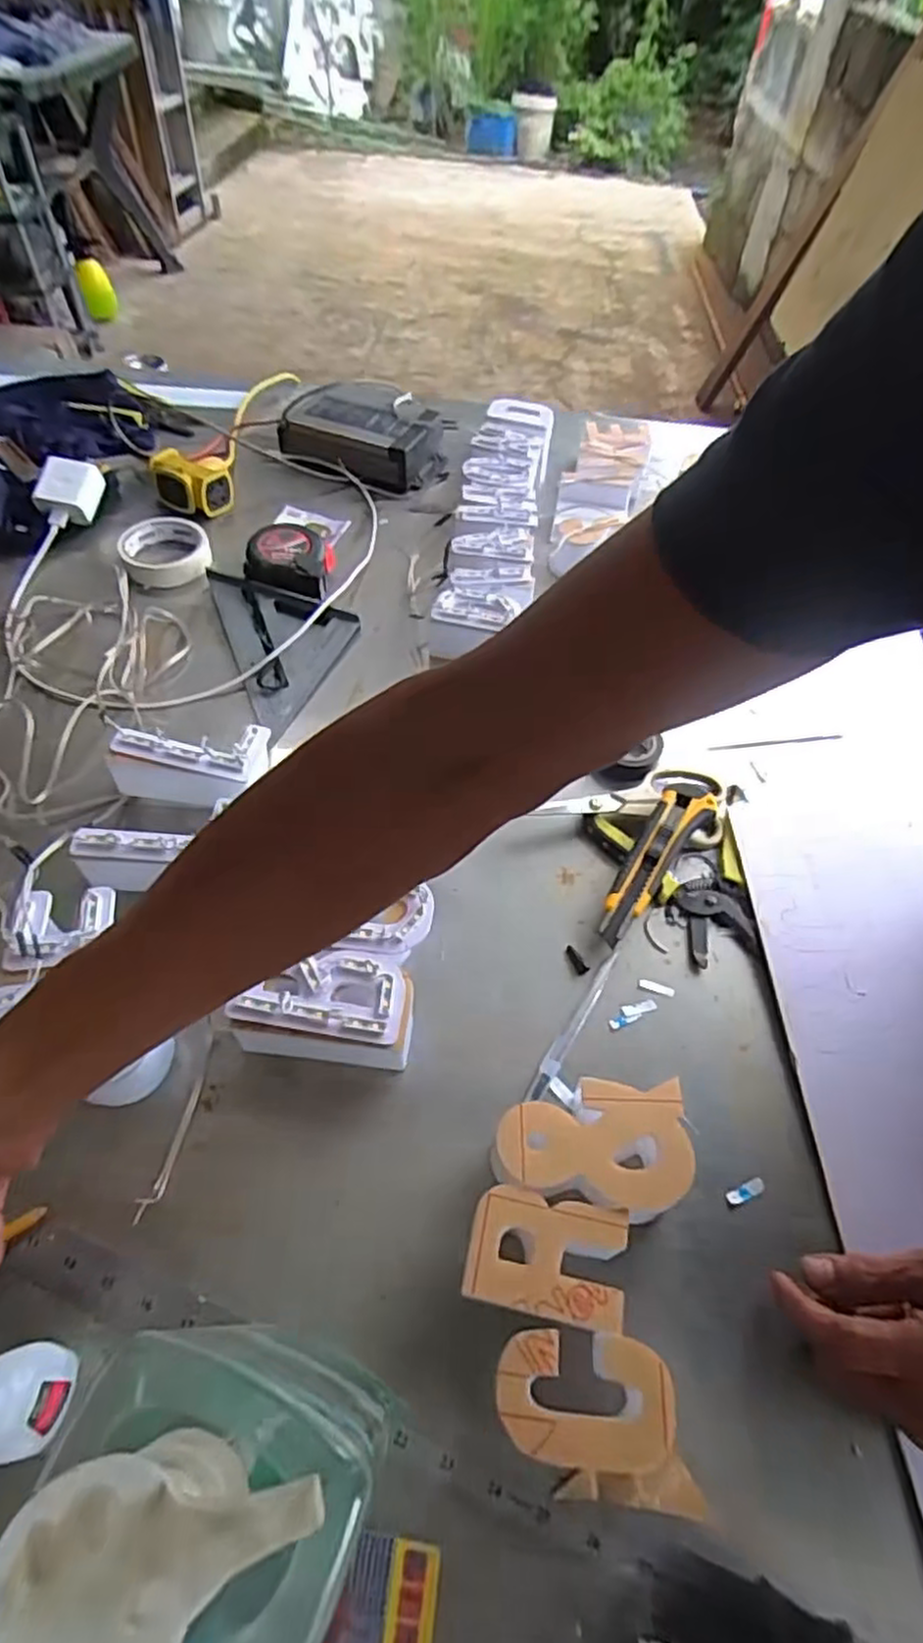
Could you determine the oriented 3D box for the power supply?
[{"bbox_3d":[-0.121,-0.481,0.890,0.202,0.050,0.114,20,56,11],"label":"power supply"}]

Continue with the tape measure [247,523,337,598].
[{"bbox_3d":[-0.181,-0.276,0.749,0.089,0.044,0.095,1,54,-2],"label":"tape measure"}]

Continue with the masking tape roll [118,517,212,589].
[{"bbox_3d":[-0.318,-0.293,0.765,0.089,0.026,0.091,1,54,-2],"label":"masking tape roll"}]

